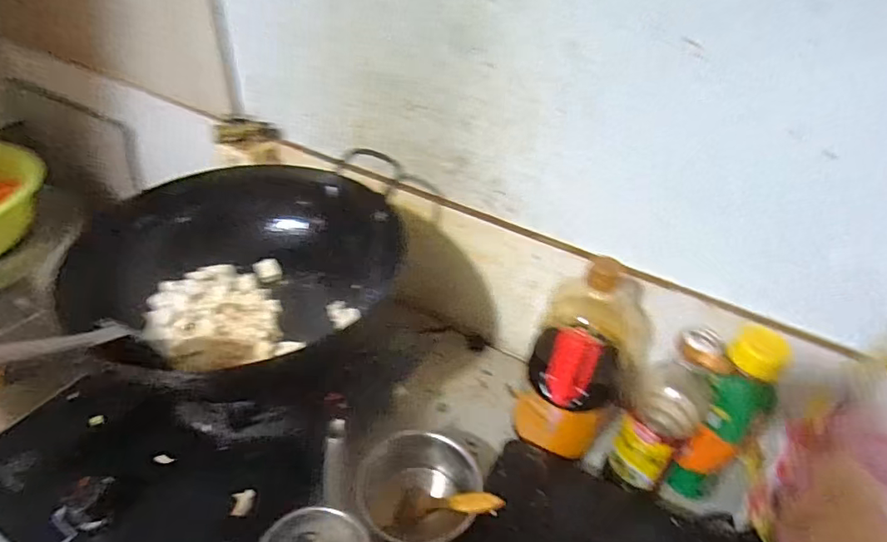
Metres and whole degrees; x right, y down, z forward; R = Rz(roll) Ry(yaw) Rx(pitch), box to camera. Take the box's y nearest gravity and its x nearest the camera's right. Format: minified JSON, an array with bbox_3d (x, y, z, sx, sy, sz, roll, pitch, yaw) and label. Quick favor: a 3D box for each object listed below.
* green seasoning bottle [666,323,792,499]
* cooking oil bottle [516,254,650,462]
[{"bbox_3d":[0.319,0.177,0.615,0.064,0.244,0.064,31,47,28],"label":"green seasoning bottle"},{"bbox_3d":[0.156,0.110,0.626,0.103,0.272,0.090,-7,41,-14],"label":"cooking oil bottle"}]

